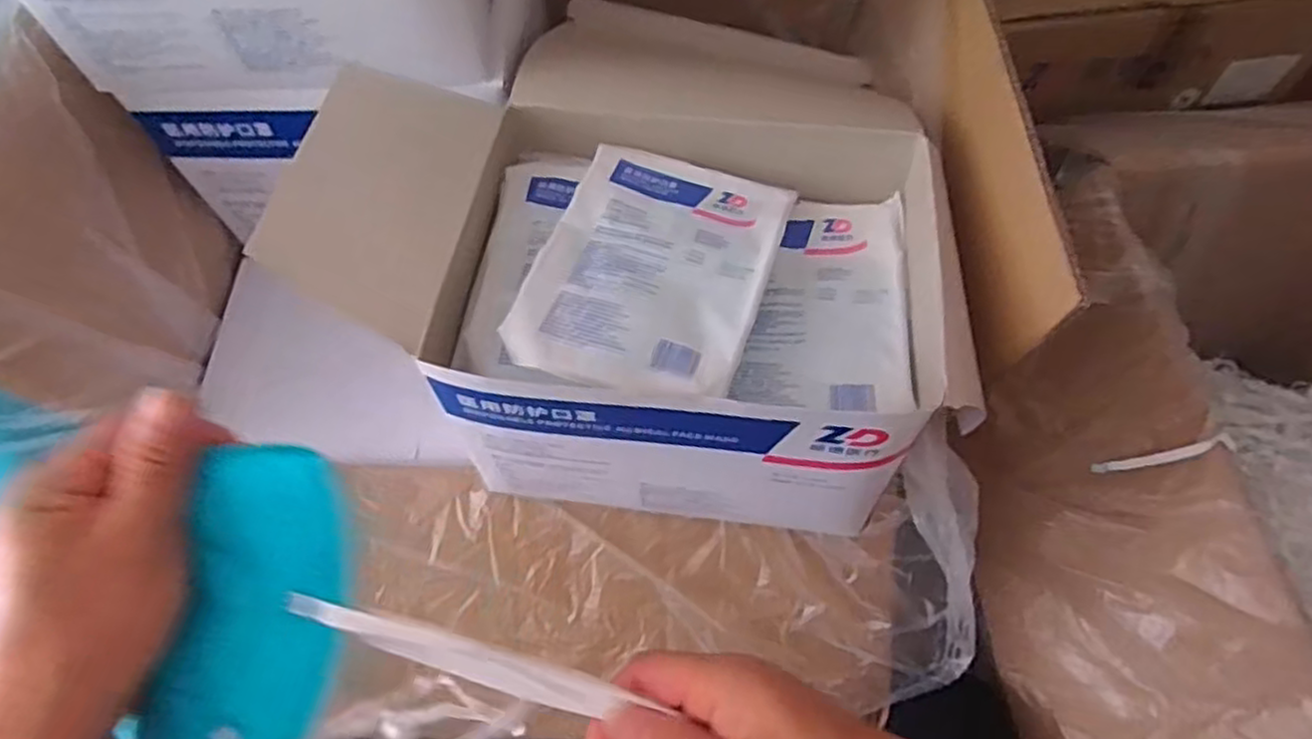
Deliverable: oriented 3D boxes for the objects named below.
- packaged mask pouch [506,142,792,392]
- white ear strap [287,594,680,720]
[{"bbox_3d":[0.000,-0.062,0.422,0.128,0.022,0.176,16,63,10],"label":"packaged mask pouch"},{"bbox_3d":[-0.065,0.104,0.260,0.129,0.010,0.013,24,62,-13],"label":"white ear strap"}]

